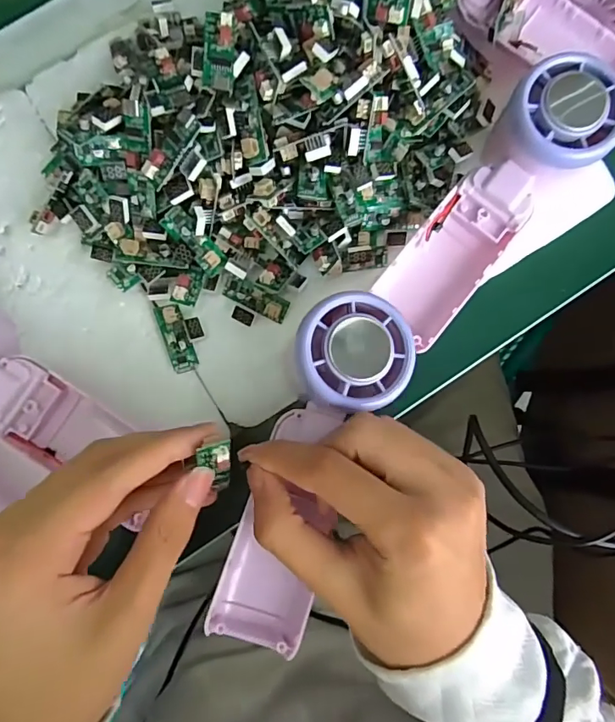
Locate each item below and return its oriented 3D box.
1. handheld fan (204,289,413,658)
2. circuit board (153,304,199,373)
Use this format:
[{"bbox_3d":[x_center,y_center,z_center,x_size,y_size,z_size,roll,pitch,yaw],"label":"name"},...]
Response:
[{"bbox_3d":[0.003,0.050,0.222,0.051,0.027,0.165,19,93,1],"label":"handheld fan"},{"bbox_3d":[-0.074,-0.013,0.270,0.015,0.006,0.038,-21,85,-2],"label":"circuit board"}]

